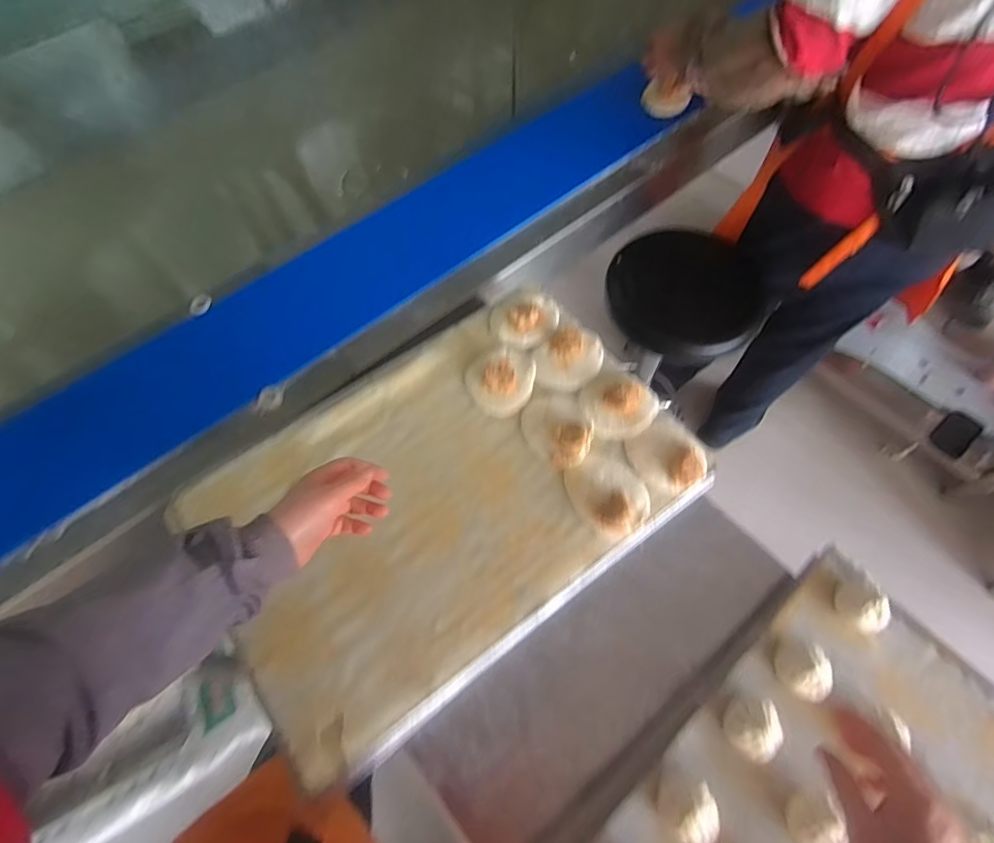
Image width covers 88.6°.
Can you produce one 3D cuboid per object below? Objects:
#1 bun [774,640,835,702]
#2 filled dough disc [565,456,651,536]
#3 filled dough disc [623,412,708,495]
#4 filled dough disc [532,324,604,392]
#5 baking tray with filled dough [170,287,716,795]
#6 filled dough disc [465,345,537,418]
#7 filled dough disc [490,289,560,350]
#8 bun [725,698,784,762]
[{"bbox_3d":[0.338,0.273,0.563,0.053,0.039,0.060,-2,64,1],"label":"bun"},{"bbox_3d":[0.139,0.087,0.629,0.085,0.033,0.103,-36,68,-15],"label":"filled dough disc"},{"bbox_3d":[0.221,0.039,0.652,0.094,0.027,0.094,-1,64,1],"label":"filled dough disc"},{"bbox_3d":[0.102,-0.091,0.726,0.085,0.026,0.111,37,70,18],"label":"filled dough disc"},{"bbox_3d":[-0.075,0.074,0.660,0.595,0.044,0.426,-34,68,-14],"label":"baking tray with filled dough"},{"bbox_3d":[0.006,-0.065,0.712,0.091,0.022,0.107,22,66,12],"label":"filled dough disc"},{"bbox_3d":[0.042,-0.160,0.755,0.096,0.020,0.106,34,69,17],"label":"filled dough disc"},{"bbox_3d":[0.270,0.322,0.535,0.055,0.044,0.050,-1,64,1],"label":"bun"}]

